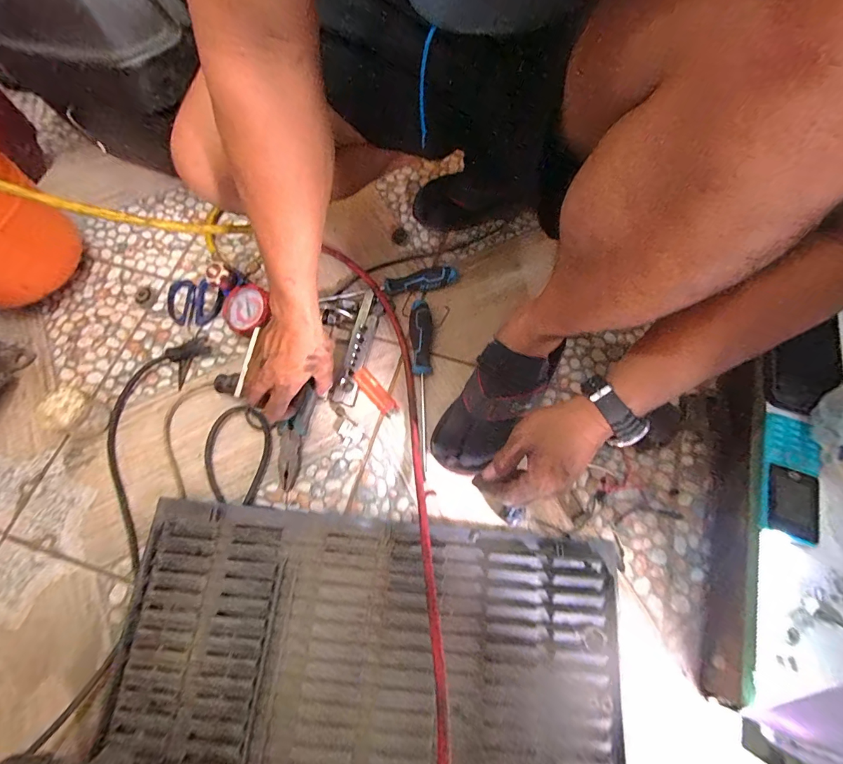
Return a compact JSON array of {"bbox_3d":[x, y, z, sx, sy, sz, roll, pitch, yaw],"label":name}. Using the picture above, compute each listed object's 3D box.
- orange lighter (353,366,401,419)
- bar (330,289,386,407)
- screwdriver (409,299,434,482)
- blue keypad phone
[{"bbox_3d":[-0.064,0.015,0.550,0.023,0.017,0.078,-42,94,-15],"label":"orange lighter"},{"bbox_3d":[-0.089,-0.049,0.569,0.030,0.031,0.166,14,70,5],"label":"bar"},{"bbox_3d":[0.002,-0.007,0.554,0.037,0.035,0.269,-2,69,-1],"label":"screwdriver"},{"bbox_3d":[0.367,0.093,0.393,0.048,0.017,0.121,20,70,8],"label":"blue keypad phone"}]

